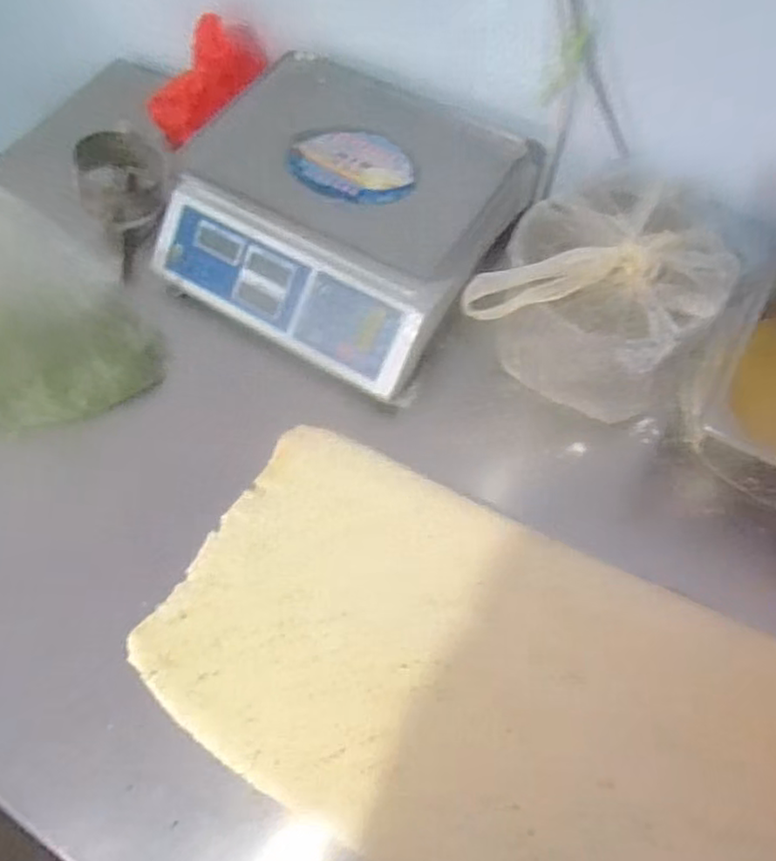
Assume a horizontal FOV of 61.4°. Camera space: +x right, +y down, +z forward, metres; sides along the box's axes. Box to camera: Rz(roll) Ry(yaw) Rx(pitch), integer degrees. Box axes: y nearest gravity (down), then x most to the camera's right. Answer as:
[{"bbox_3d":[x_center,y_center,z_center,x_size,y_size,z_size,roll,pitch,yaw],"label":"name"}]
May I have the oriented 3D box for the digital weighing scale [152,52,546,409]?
[{"bbox_3d":[-0.055,-0.248,0.737,0.350,0.105,0.320,30,68,15],"label":"digital weighing scale"}]

